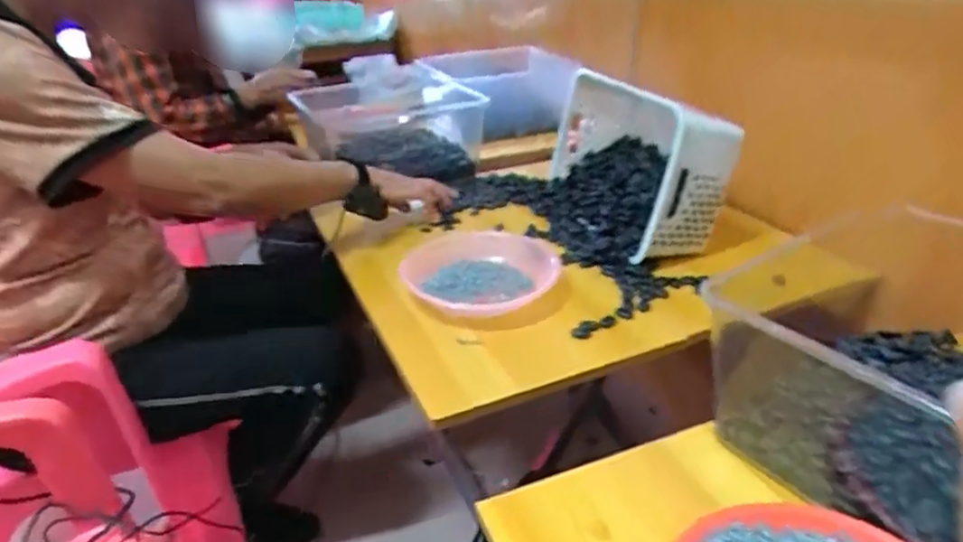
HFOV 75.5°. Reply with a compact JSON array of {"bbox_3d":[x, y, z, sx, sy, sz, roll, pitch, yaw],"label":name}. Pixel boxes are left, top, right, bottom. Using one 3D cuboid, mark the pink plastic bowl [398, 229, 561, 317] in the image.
[{"bbox_3d":[-0.001,-0.002,0.792,0.196,0.047,0.187,-6,30,3],"label":"pink plastic bowl"}]

